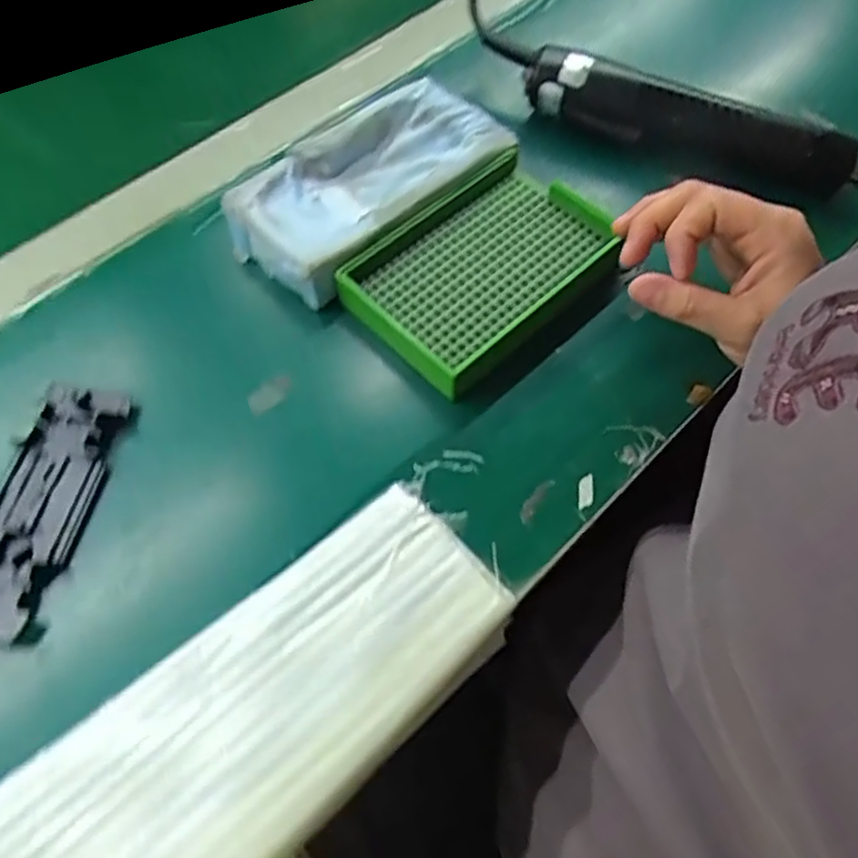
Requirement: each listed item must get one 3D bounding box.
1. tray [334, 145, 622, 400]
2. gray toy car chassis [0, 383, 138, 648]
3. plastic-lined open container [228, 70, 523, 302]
[{"bbox_3d":[0.034,-0.091,0.379,0.096,0.020,0.145,41,69,20],"label":"tray"},{"bbox_3d":[-0.182,0.035,0.326,0.045,0.017,0.125,12,62,7],"label":"gray toy car chassis"},{"bbox_3d":[-0.037,-0.148,0.404,0.091,0.028,0.158,40,69,20],"label":"plastic-lined open container"}]

